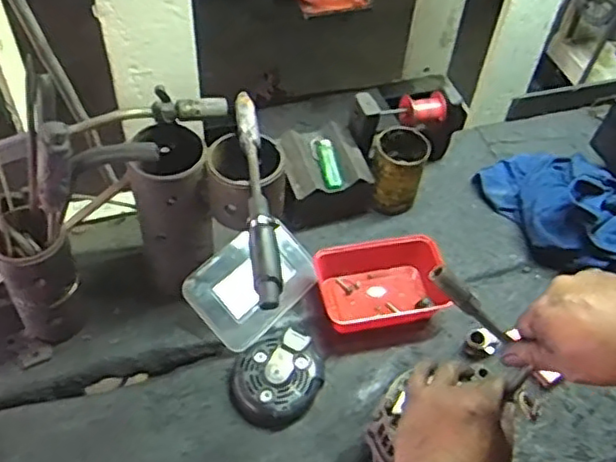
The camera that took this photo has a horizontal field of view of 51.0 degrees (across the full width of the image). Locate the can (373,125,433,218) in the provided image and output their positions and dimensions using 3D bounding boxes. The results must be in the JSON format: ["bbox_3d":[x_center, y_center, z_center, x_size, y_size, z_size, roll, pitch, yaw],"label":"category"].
[{"bbox_3d":[0.131,-0.088,0.963,0.077,0.104,0.083,2,51,-2],"label":"can"}]

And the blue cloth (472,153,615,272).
[{"bbox_3d":[0.398,-0.047,0.962,0.173,0.095,0.252,-21,55,-19],"label":"blue cloth"}]

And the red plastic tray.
[{"bbox_3d":[0.104,0.077,0.885,0.176,0.065,0.121,-7,52,-10],"label":"red plastic tray"}]

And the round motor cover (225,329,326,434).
[{"bbox_3d":[-0.037,0.185,0.796,0.112,0.033,0.101,-20,55,-19],"label":"round motor cover"}]

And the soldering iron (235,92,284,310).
[{"bbox_3d":[-0.054,-0.042,0.680,0.026,0.028,0.273,-4,51,-8],"label":"soldering iron"}]

